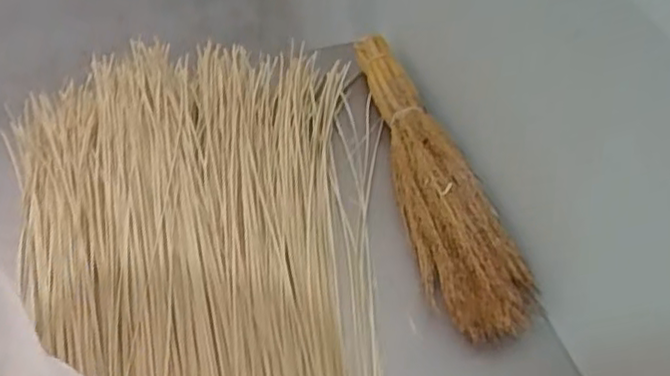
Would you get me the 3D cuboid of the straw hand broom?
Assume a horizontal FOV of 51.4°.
[{"bbox_3d":[0.095,-0.028,0.750,0.088,0.064,0.413,-13,52,-12],"label":"straw hand broom"}]

